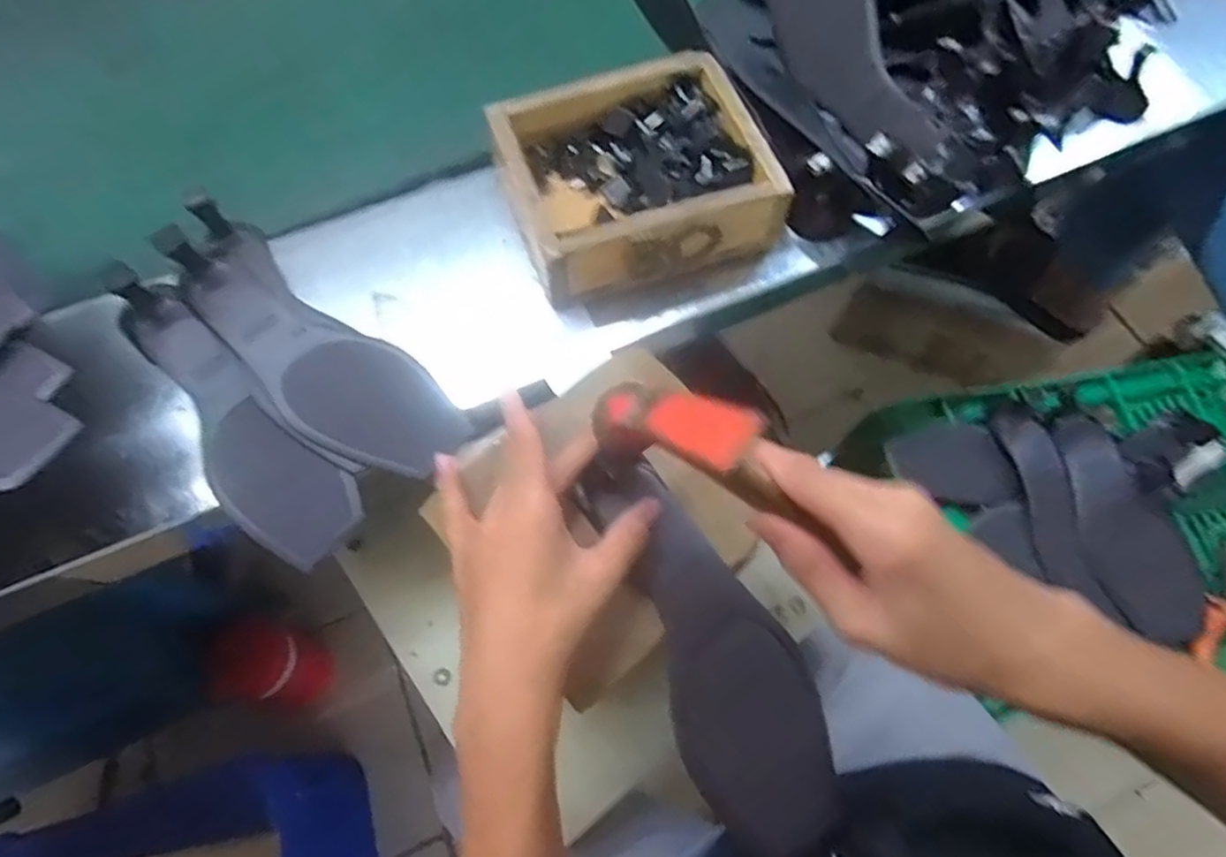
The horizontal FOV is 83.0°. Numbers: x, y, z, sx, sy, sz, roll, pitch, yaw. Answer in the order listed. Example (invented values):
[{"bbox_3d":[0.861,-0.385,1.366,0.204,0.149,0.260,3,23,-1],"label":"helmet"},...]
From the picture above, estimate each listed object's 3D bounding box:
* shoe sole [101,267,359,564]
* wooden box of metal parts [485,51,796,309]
[{"bbox_3d":[-0.264,-0.013,0.458,0.237,0.057,0.067,41,71,17],"label":"shoe sole"},{"bbox_3d":[0.016,-0.188,0.524,0.177,0.068,0.155,-18,66,-8],"label":"wooden box of metal parts"}]

